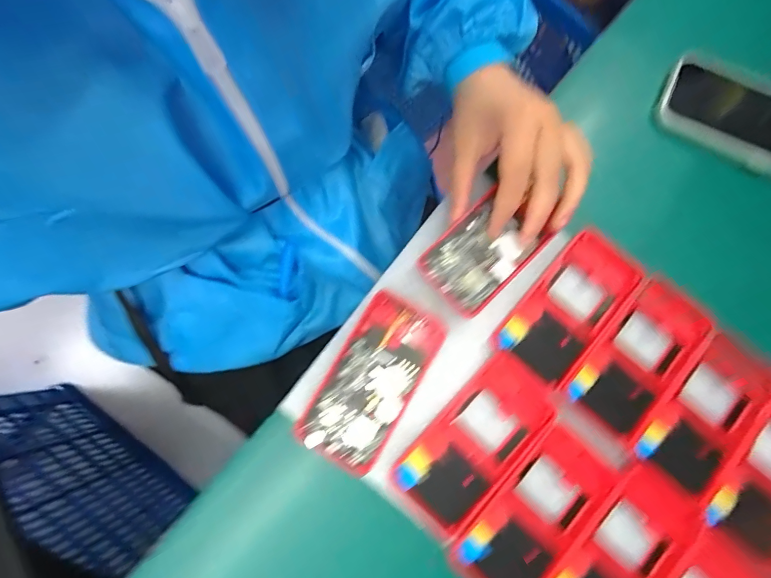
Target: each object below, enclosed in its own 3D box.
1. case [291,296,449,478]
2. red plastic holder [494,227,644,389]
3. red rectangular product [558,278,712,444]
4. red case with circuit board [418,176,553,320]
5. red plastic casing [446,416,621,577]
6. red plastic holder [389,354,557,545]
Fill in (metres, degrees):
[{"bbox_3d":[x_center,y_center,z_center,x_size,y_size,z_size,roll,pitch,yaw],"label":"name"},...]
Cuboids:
[{"bbox_3d":[-0.010,0.067,0.298,0.059,0.009,0.121,31,81,6],"label":"case"},{"bbox_3d":[0.143,0.015,0.315,0.059,0.016,0.116,39,82,7],"label":"red plastic holder"},{"bbox_3d":[0.189,0.054,0.305,0.062,0.024,0.110,41,82,8],"label":"red rectangular product"},{"bbox_3d":[0.074,-0.028,0.313,0.089,0.017,0.059,-44,82,-7],"label":"red case with circuit board"},{"bbox_3d":[0.103,0.158,0.283,0.062,0.011,0.123,43,82,8],"label":"red plastic casing"},{"bbox_3d":[0.063,0.114,0.295,0.062,0.011,0.124,44,82,8],"label":"red plastic holder"}]

